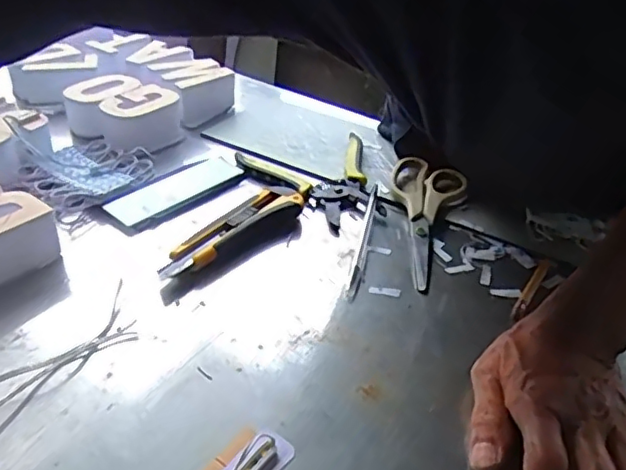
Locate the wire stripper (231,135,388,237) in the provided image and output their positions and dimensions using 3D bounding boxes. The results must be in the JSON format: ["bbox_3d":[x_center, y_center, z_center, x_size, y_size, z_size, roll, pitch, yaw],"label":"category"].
[{"bbox_3d":[0.007,-0.055,0.596,0.134,0.016,0.147,-9,37,-18],"label":"wire stripper"}]

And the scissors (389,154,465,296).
[{"bbox_3d":[0.100,-0.019,0.551,0.070,0.022,0.187,12,35,10],"label":"scissors"}]

